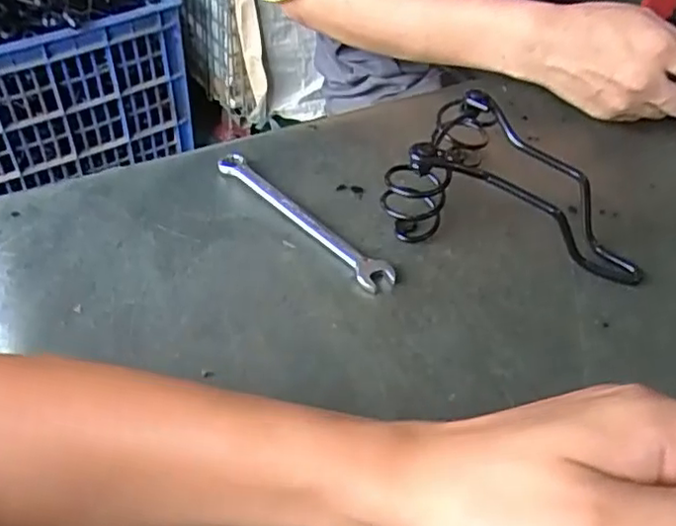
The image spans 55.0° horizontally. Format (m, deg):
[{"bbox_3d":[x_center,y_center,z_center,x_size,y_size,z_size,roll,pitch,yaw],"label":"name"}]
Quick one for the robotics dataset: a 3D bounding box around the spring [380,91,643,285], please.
[{"bbox_3d":[0.133,-0.049,0.456,0.179,0.065,0.111,24,50,18],"label":"spring"}]

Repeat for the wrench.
[{"bbox_3d":[-0.027,-0.032,0.464,0.163,0.015,0.023,35,54,26],"label":"wrench"}]

